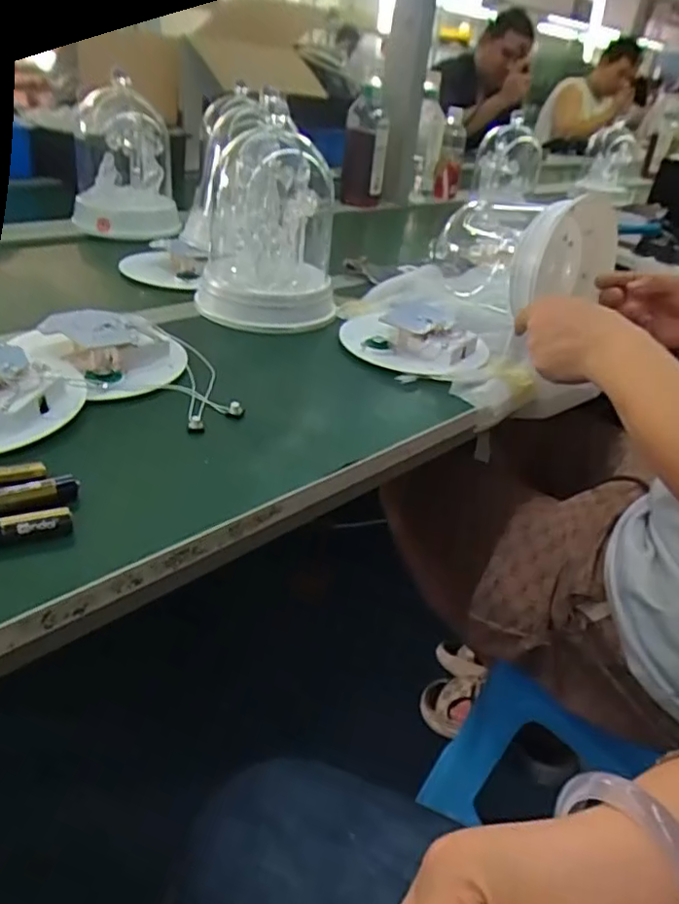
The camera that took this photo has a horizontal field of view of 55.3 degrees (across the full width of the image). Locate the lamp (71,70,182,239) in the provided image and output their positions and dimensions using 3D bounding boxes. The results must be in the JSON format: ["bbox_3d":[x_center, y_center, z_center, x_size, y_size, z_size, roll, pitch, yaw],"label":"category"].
[{"bbox_3d":[-0.295,-0.389,0.876,0.135,0.162,0.119,-7,34,-22],"label":"lamp"}]

